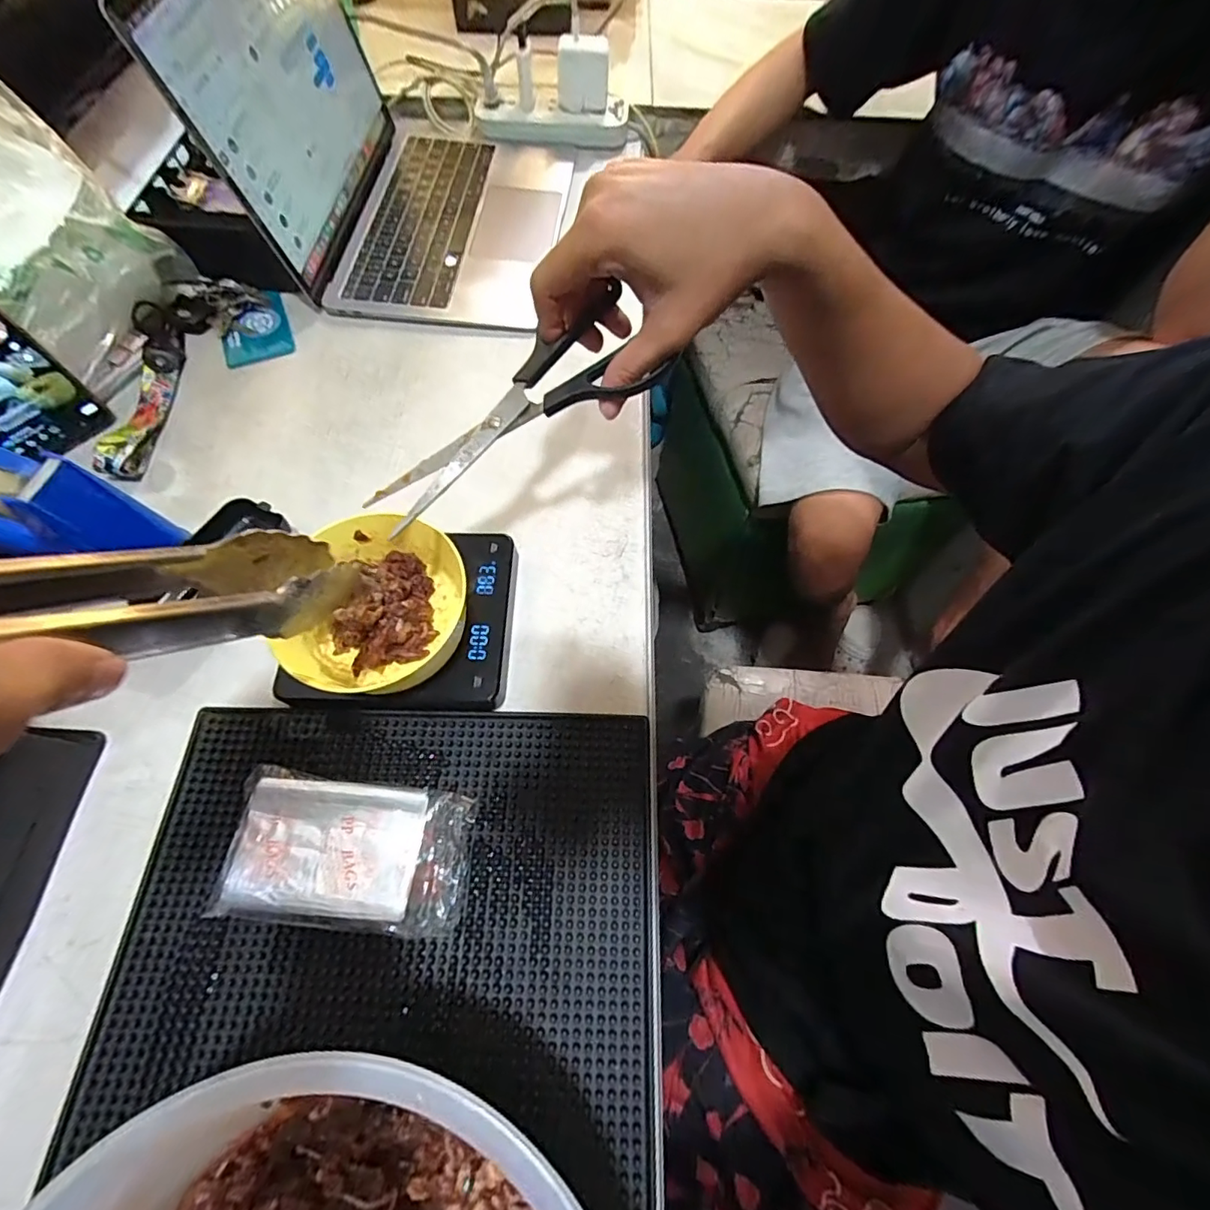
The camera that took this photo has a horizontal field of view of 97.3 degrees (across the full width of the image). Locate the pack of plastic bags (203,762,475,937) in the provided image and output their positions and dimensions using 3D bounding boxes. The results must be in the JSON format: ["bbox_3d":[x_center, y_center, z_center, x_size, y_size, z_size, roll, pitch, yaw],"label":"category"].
[{"bbox_3d":[-0.152,0.143,0.310,0.140,0.021,0.076,6,67,1],"label":"pack of plastic bags"}]

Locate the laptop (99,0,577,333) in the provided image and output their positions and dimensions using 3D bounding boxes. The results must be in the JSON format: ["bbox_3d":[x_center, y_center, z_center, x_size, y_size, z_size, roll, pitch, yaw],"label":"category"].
[{"bbox_3d":[-0.173,-0.461,0.489,0.253,0.202,0.326,8,67,2],"label":"laptop"}]

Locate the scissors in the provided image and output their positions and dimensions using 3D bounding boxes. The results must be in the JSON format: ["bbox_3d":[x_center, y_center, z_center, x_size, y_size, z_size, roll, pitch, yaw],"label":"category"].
[{"bbox_3d":[-0.046,-0.102,0.302,0.180,0.012,0.066,-41,72,-2],"label":"scissors"}]

